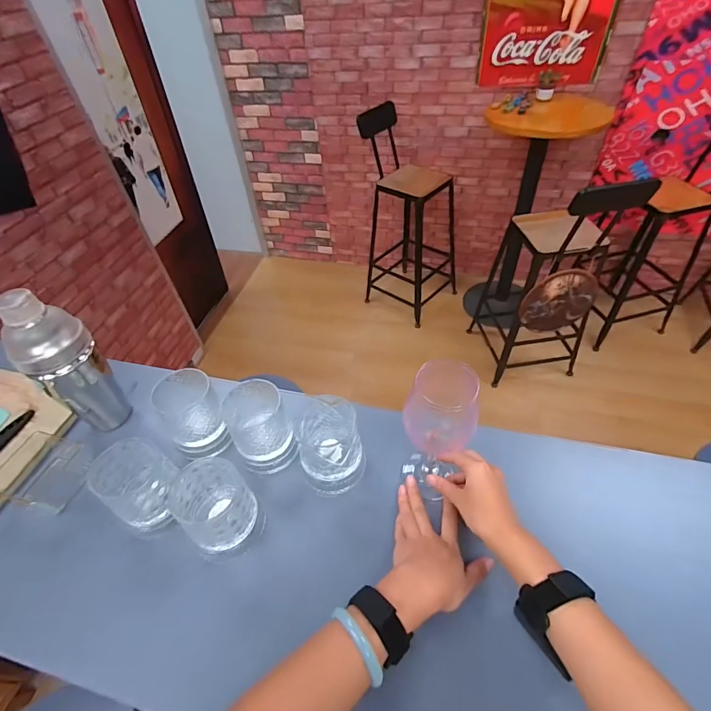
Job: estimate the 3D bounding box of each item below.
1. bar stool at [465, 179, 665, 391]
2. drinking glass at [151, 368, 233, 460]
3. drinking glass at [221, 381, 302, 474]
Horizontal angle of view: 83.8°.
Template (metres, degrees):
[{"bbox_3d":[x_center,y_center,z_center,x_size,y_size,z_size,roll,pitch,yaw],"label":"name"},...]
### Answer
[{"bbox_3d":[0.810,-0.347,1.692,0.387,0.937,0.459,-7,48,-1],"label":"bar stool"},{"bbox_3d":[-0.226,0.084,0.550,0.079,0.092,0.090,-26,51,-18],"label":"drinking glass"},{"bbox_3d":[-0.128,0.098,0.534,0.081,0.103,0.085,-23,50,-15],"label":"drinking glass"}]

